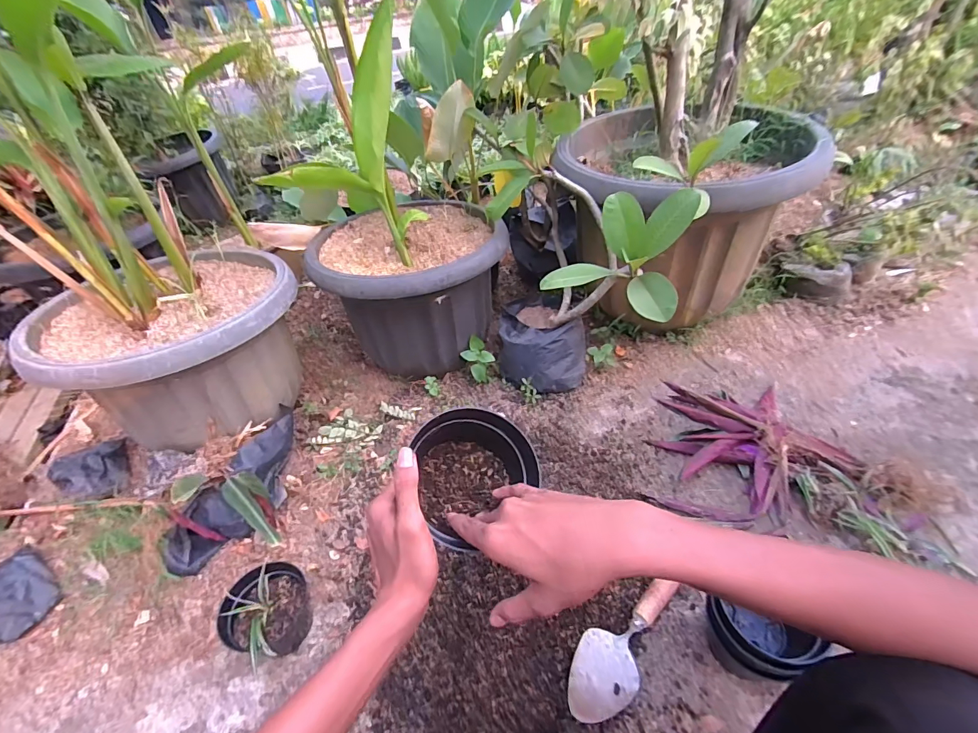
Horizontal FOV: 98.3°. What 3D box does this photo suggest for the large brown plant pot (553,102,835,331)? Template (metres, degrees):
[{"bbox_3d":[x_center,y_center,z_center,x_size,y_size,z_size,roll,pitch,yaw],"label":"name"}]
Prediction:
[{"bbox_3d":[0.442,-0.386,1.131,0.544,0.457,0.564,-4,40,4],"label":"large brown plant pot"}]

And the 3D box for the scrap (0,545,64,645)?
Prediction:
[{"bbox_3d":[-0.874,0.415,0.781,0.140,0.046,0.154,0,41,8],"label":"scrap"}]

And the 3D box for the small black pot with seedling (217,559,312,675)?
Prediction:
[{"bbox_3d":[-0.360,0.404,0.683,0.110,0.114,0.134,2,41,11],"label":"small black pot with seedling"}]

